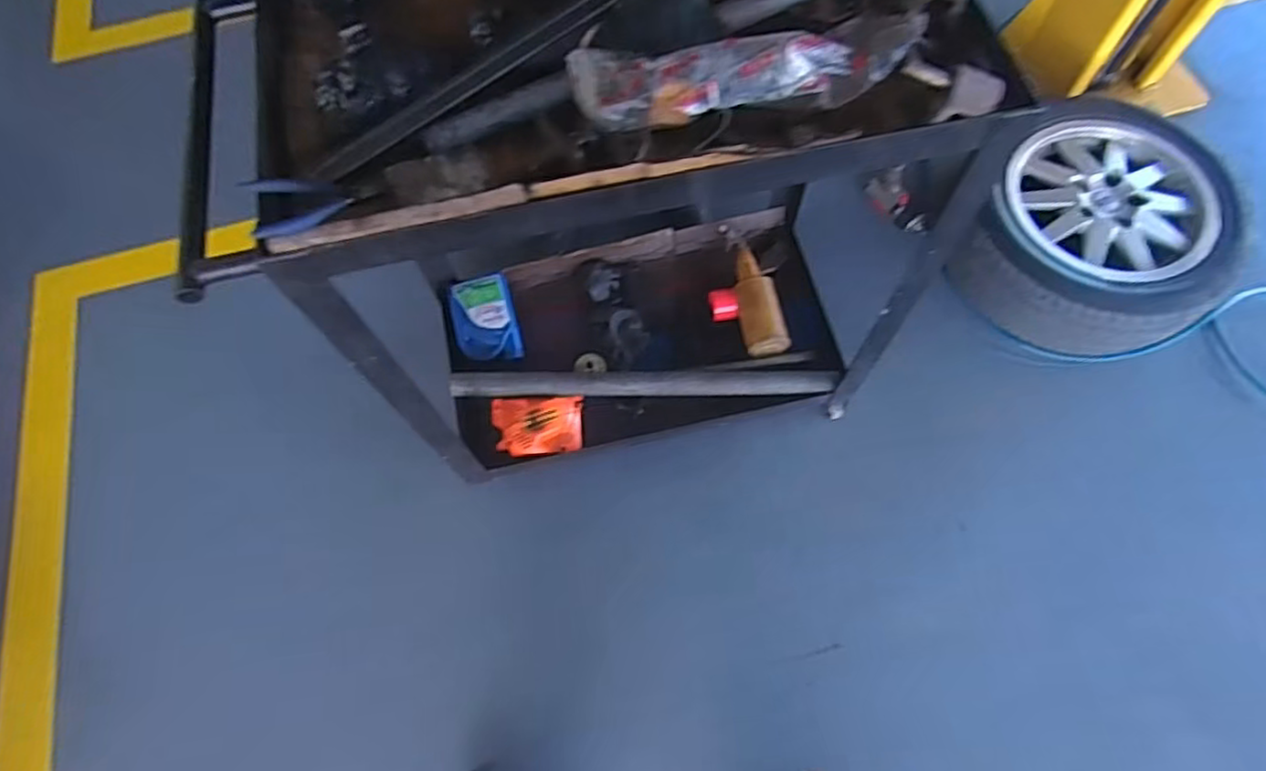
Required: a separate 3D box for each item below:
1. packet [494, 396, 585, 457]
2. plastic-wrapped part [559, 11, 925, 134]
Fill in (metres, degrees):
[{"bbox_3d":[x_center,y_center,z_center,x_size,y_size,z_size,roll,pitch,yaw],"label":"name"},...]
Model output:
[{"bbox_3d":[-0.193,0.081,1.350,0.177,0.050,0.119,-1,67,3],"label":"packet"},{"bbox_3d":[0.130,-0.338,0.721,0.376,0.059,0.112,-17,67,-4],"label":"plastic-wrapped part"}]

